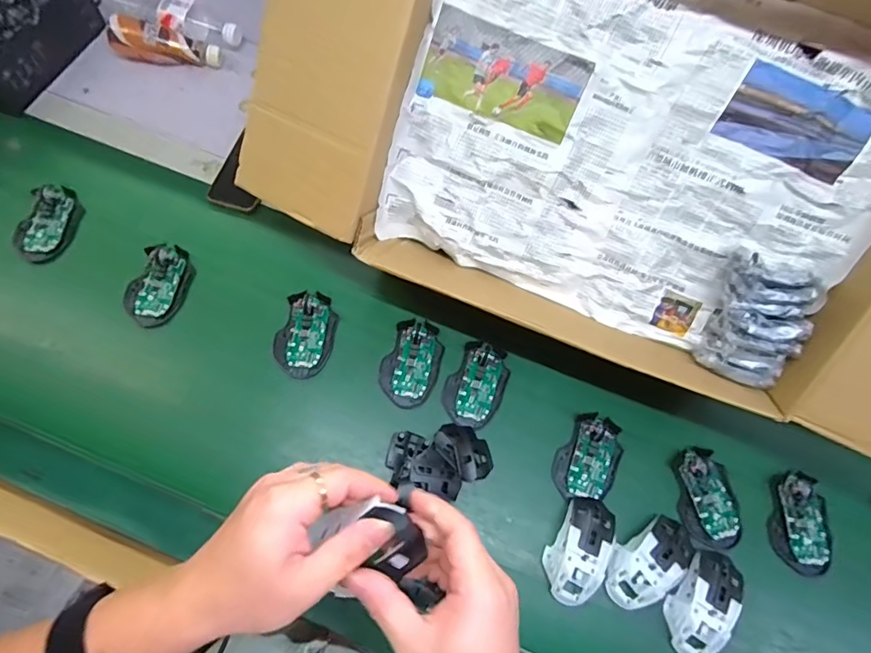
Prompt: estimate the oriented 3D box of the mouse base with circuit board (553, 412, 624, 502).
[{"bbox_3d":[0.195,0.165,0.608,0.073,0.017,0.107,28,69,10],"label":"mouse base with circuit board"}]

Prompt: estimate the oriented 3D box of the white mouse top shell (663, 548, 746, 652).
[{"bbox_3d":[0.304,0.312,0.549,0.069,0.034,0.121,33,72,9],"label":"white mouse top shell"}]

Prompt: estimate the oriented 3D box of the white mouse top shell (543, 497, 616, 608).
[{"bbox_3d":[0.169,0.258,0.562,0.065,0.033,0.117,33,71,9],"label":"white mouse top shell"}]

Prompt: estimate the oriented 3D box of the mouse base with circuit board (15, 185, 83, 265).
[{"bbox_3d":[-0.538,-0.144,0.679,0.067,0.022,0.112,17,67,6],"label":"mouse base with circuit board"}]

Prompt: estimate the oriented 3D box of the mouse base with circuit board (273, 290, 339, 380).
[{"bbox_3d":[-0.171,0.010,0.646,0.073,0.021,0.112,16,67,5],"label":"mouse base with circuit board"}]

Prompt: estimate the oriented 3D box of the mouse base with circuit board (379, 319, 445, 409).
[{"bbox_3d":[-0.030,0.048,0.640,0.072,0.017,0.112,21,68,7],"label":"mouse base with circuit board"}]

